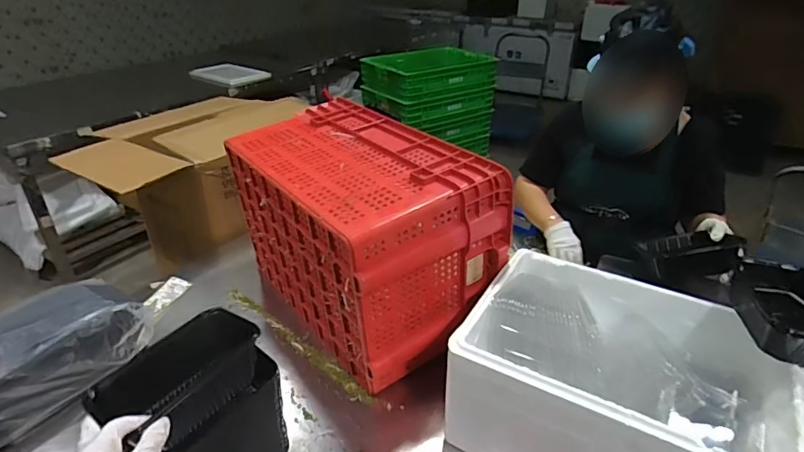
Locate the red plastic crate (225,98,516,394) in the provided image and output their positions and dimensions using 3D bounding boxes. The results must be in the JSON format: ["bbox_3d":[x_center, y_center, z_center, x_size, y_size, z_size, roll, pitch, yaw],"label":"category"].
[{"bbox_3d":[-0.099,0.009,1.025,0.315,0.380,0.559,-21,36,-32],"label":"red plastic crate"}]

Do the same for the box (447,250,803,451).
[{"bbox_3d":[0.337,0.252,0.772,0.438,0.203,0.320,16,34,26],"label":"box"}]

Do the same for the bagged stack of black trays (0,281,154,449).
[{"bbox_3d":[-0.680,0.233,0.910,0.247,0.124,0.336,18,34,28],"label":"bagged stack of black trays"}]

